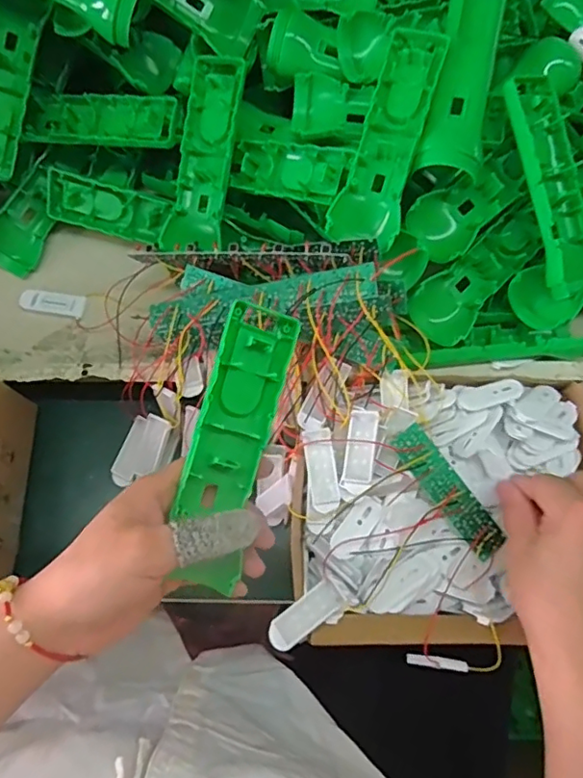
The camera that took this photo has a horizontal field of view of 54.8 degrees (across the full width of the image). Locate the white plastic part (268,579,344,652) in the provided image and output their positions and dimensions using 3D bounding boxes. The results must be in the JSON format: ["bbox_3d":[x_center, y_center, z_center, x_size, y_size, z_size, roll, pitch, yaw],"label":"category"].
[{"bbox_3d":[0.008,0.145,0.360,0.053,0.005,0.019,-41,75,3],"label":"white plastic part"}]

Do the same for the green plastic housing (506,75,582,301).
[{"bbox_3d":[0.195,-0.151,0.423,0.048,0.031,0.162,-18,97,-4],"label":"green plastic housing"}]

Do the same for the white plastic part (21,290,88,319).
[{"bbox_3d":[-0.208,-0.075,0.491,0.053,0.007,0.021,9,73,4],"label":"white plastic part"}]

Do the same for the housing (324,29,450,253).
[{"bbox_3d":[0.073,-0.183,0.417,0.048,0.031,0.157,19,94,7],"label":"housing"}]

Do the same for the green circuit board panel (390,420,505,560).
[{"bbox_3d":[0.109,0.071,0.390,0.026,0.010,0.102,-37,87,-10],"label":"green circuit board panel"}]

